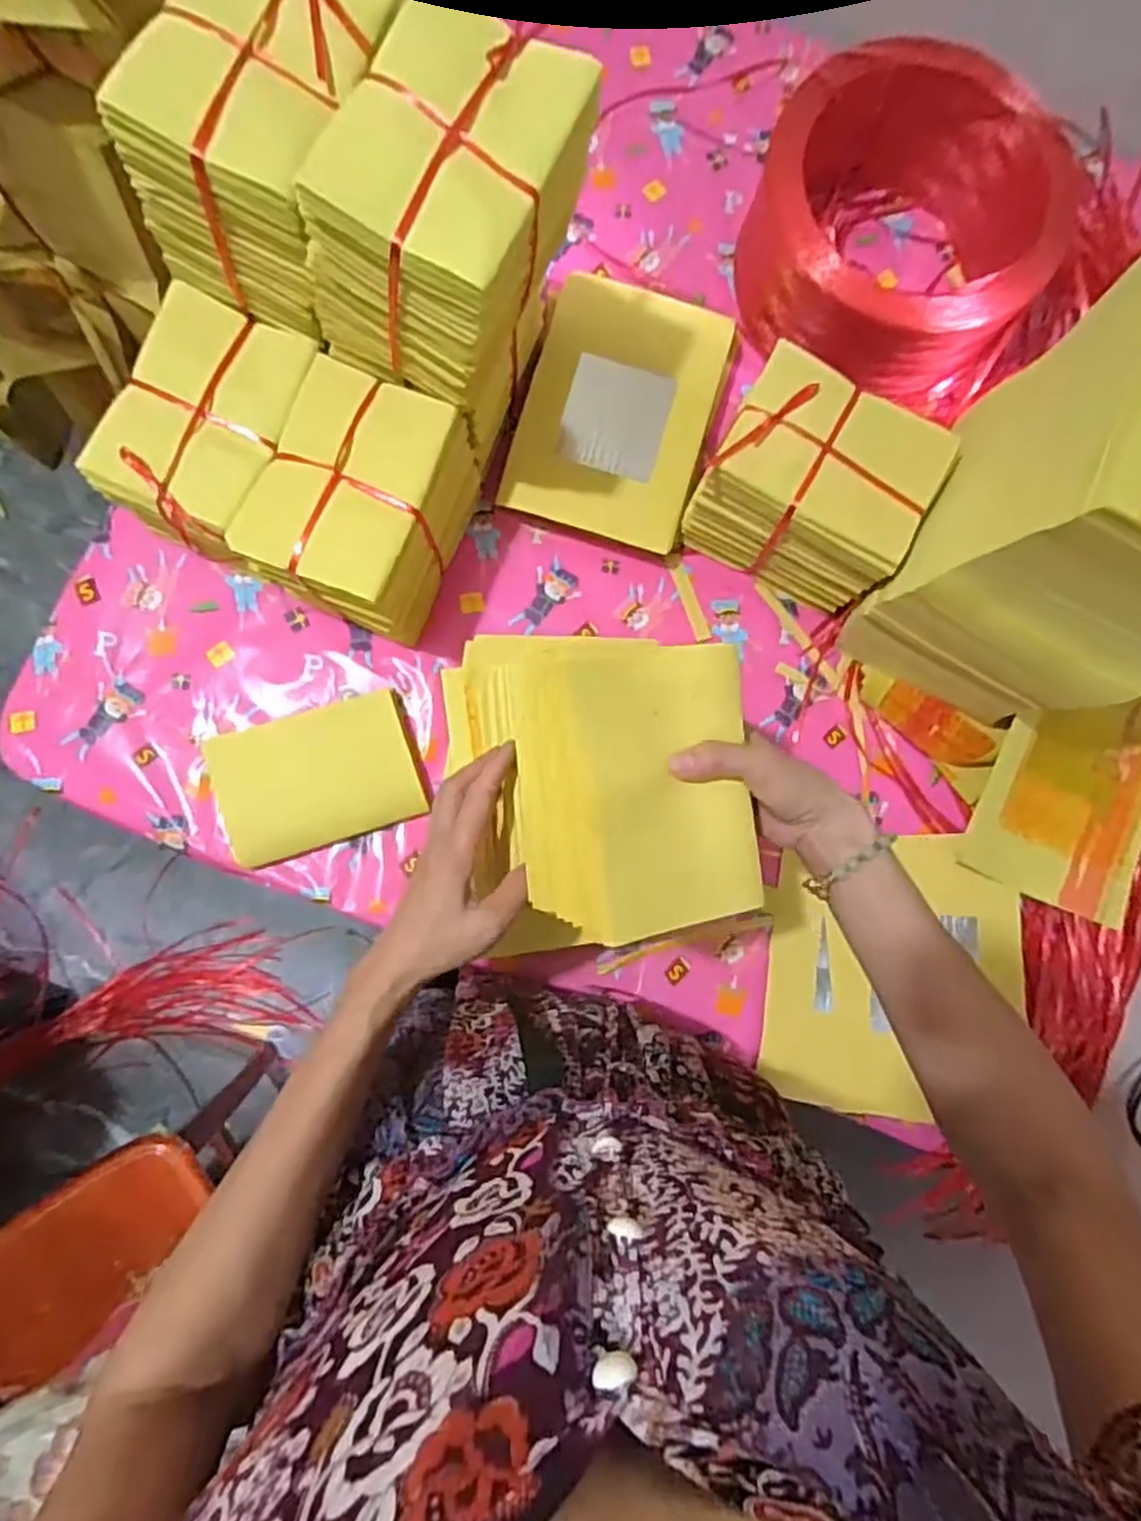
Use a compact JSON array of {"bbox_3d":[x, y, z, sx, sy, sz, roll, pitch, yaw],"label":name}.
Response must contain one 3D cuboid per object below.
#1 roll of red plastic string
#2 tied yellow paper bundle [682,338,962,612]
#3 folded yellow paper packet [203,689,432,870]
[{"bbox_3d":[0.307,-0.480,0.670,0.282,0.148,0.231,39,82,0],"label":"roll of red plastic string"},{"bbox_3d":[0.203,-0.230,0.625,0.167,0.145,0.115,30,82,-1],"label":"tied yellow paper bundle"},{"bbox_3d":[-0.215,0.017,0.625,0.169,0.034,0.109,-18,86,-7],"label":"folded yellow paper packet"}]

